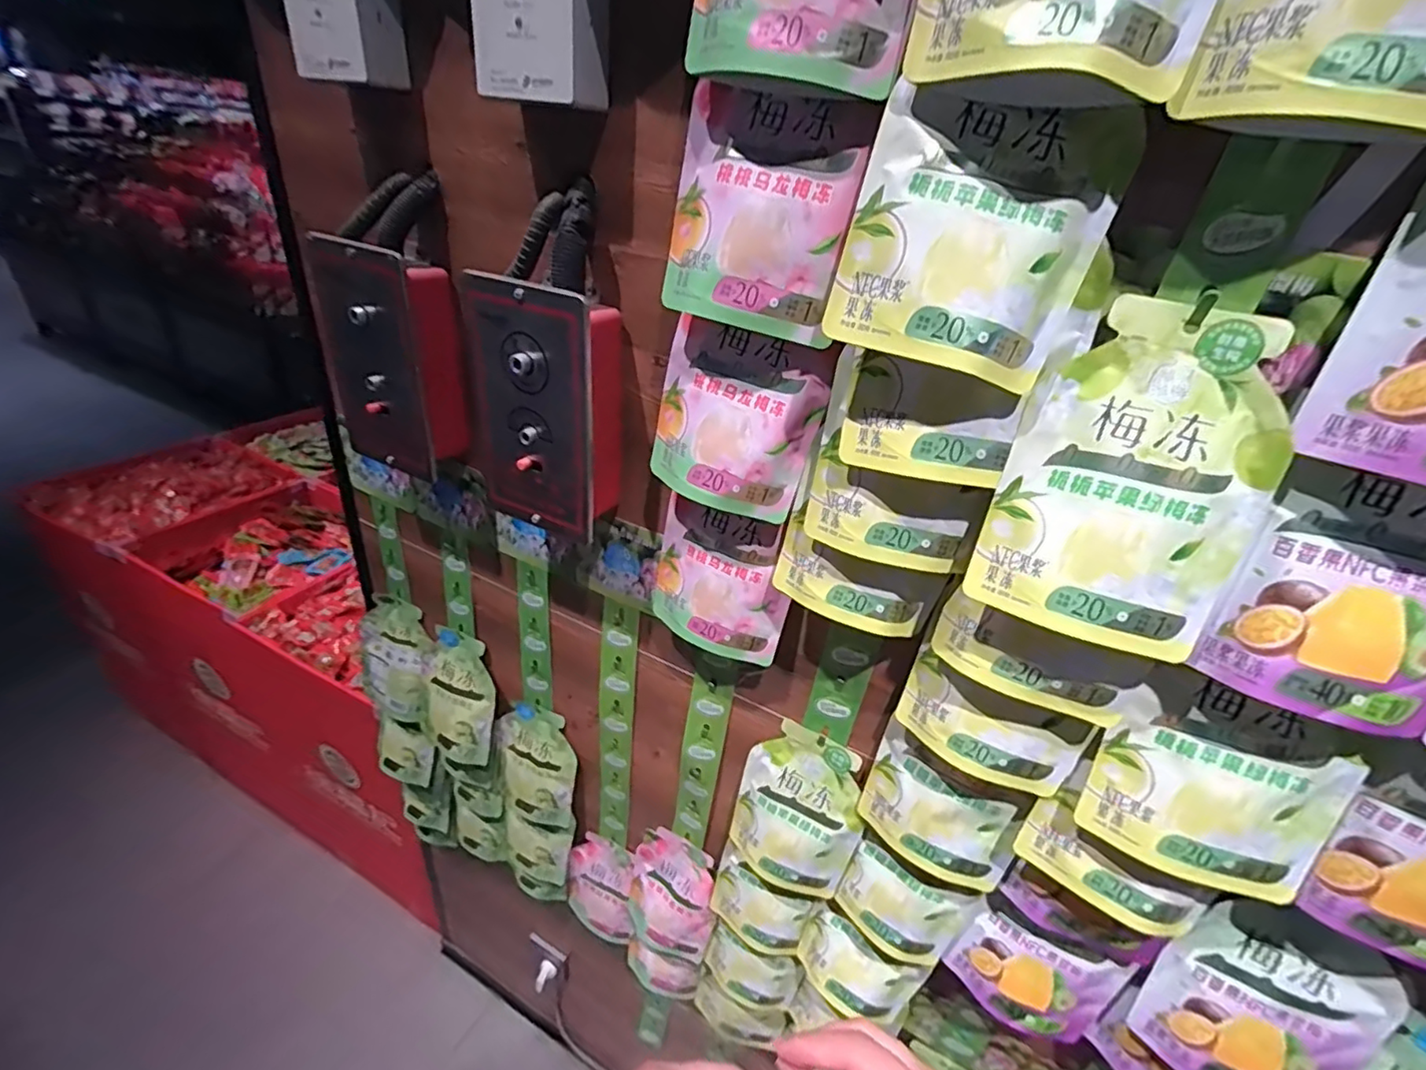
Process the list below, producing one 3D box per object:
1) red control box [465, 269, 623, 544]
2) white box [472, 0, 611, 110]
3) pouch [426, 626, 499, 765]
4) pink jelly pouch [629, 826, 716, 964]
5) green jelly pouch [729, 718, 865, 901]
[{"bbox_3d":[-0.152,-0.111,0.528,0.138,0.208,0.052,20,33,20],"label":"red control box"},{"bbox_3d":[-0.114,-0.334,0.393,0.084,0.081,0.040,17,33,16],"label":"white box"},{"bbox_3d":[-0.367,0.241,0.866,0.130,0.213,0.027,21,17,21],"label":"pouch"},{"bbox_3d":[-0.056,0.487,0.807,0.126,0.193,0.046,21,34,21],"label":"pink jelly pouch"},{"bbox_3d":[0.085,0.286,0.616,0.127,0.184,0.046,23,34,24],"label":"green jelly pouch"}]

